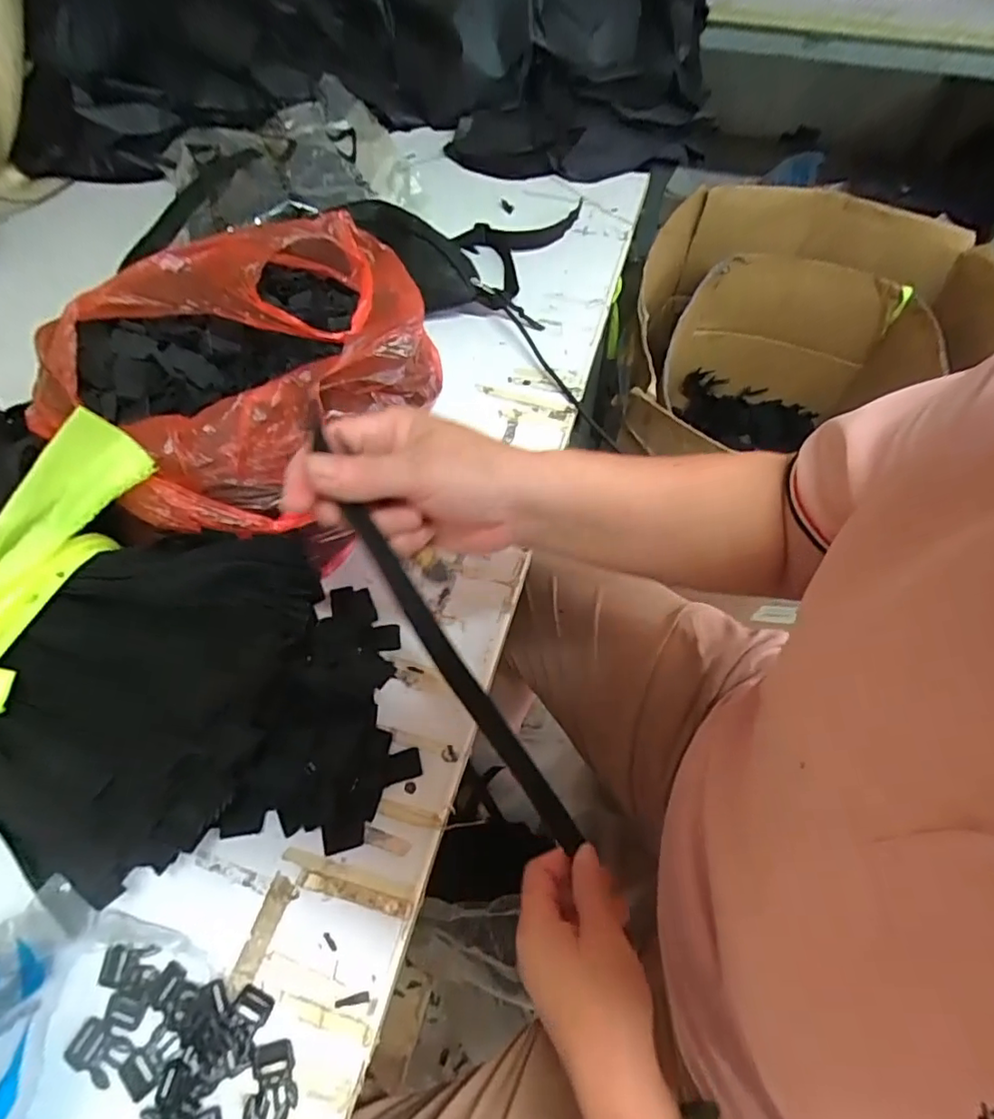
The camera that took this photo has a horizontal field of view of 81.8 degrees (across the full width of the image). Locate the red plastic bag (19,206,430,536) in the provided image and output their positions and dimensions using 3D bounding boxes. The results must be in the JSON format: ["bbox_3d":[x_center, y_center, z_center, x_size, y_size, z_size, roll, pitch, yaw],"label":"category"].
[{"bbox_3d":[-0.178,-0.151,0.457,0.233,0.109,0.291,27,64,15],"label":"red plastic bag"}]

